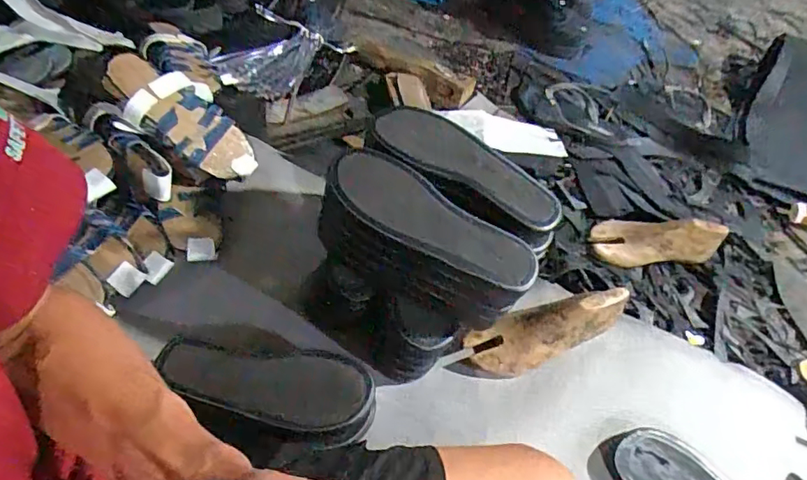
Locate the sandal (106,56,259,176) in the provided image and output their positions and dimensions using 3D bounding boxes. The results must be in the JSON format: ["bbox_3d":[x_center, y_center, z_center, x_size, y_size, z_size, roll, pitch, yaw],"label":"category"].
[{"bbox_3d":[-0.313,-0.167,0.749,0.226,0.055,0.098,39,50,-17],"label":"sandal"}]

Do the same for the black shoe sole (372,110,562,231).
[{"bbox_3d":[0.077,-0.092,0.632,0.239,0.019,0.086,32,54,7],"label":"black shoe sole"}]

